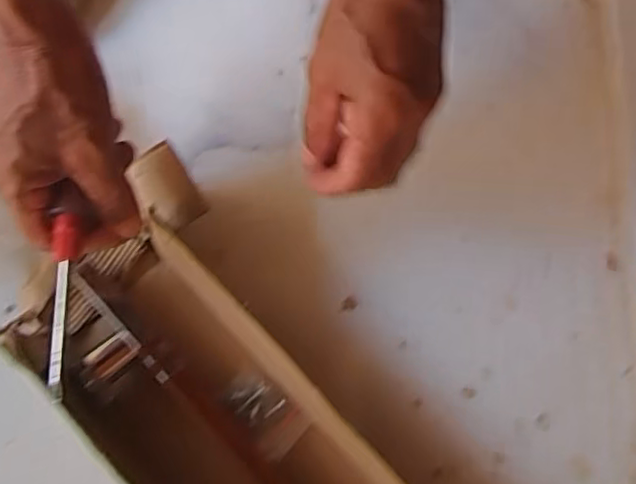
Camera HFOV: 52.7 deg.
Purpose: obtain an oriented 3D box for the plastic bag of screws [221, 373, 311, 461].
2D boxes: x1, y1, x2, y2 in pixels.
[{"bbox_3d":[-0.036,0.112,0.420,0.035,0.020,0.055,-43,79,-13],"label":"plastic bag of screws"}]

